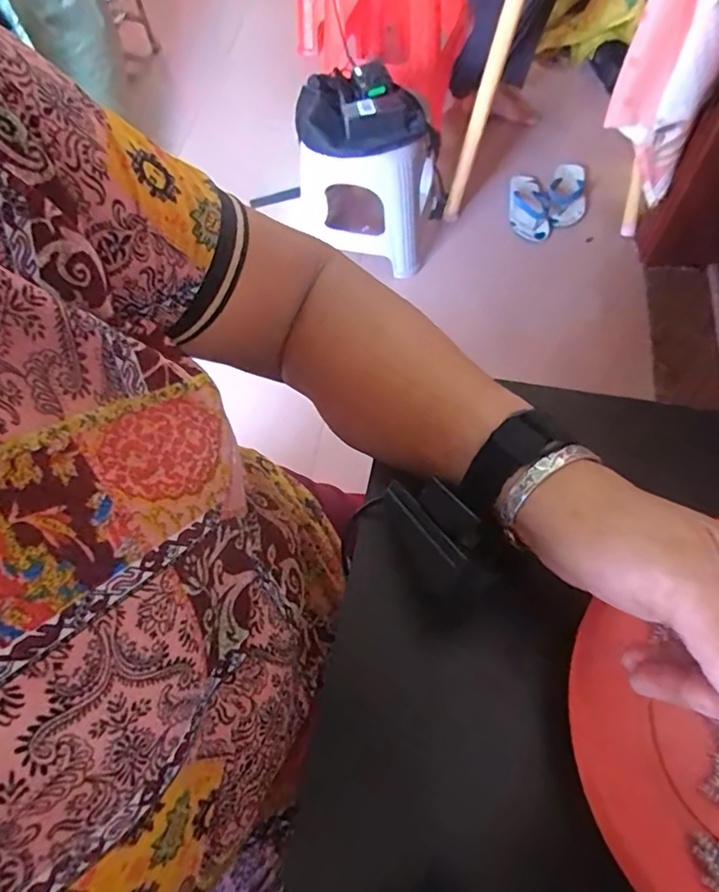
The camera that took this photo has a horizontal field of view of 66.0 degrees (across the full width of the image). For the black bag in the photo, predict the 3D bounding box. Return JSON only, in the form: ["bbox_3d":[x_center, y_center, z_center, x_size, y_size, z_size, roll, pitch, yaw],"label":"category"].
[{"bbox_3d":[0.003,-0.734,1.196,0.279,0.086,0.215,0,64,3],"label":"black bag"}]

